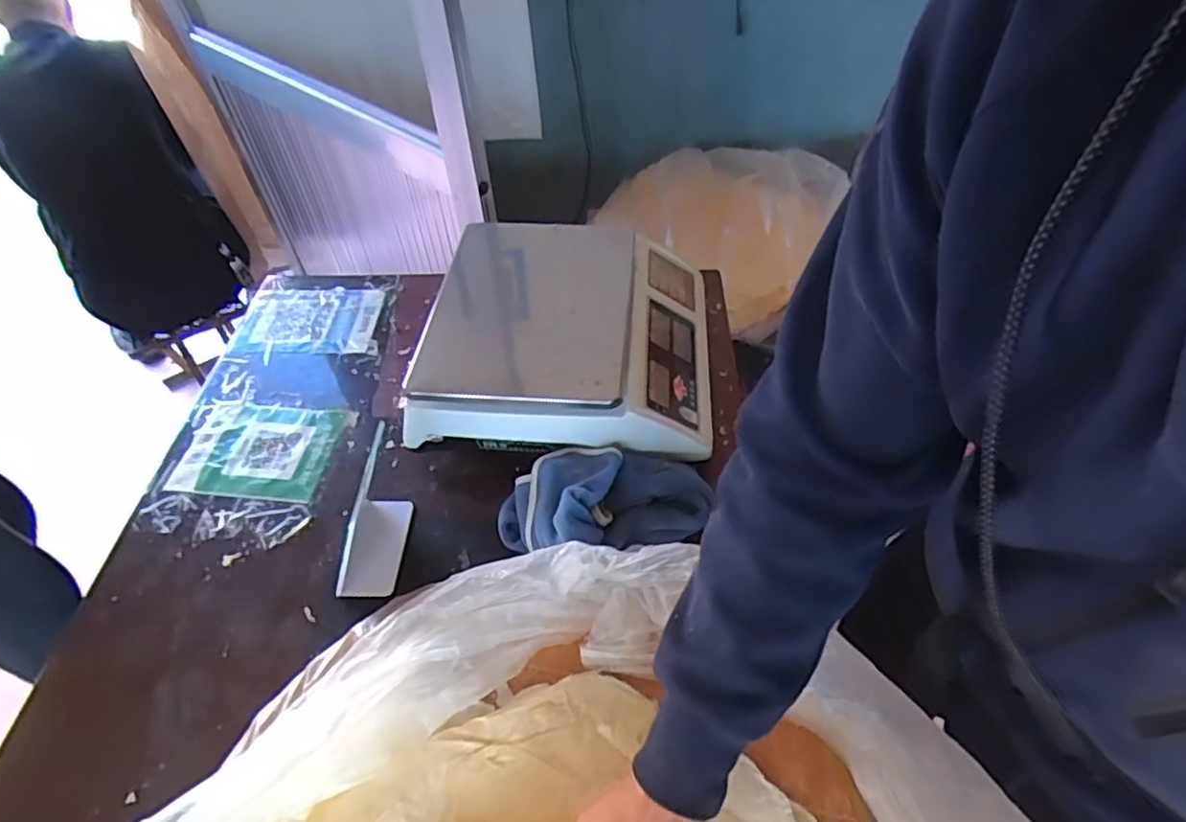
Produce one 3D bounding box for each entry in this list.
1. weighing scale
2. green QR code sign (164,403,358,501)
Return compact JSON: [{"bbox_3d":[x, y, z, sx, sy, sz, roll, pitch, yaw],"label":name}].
[{"bbox_3d":[-0.025,-0.107,0.772,0.328,0.094,0.322,1,50,4],"label":"weighing scale"},{"bbox_3d":[-0.396,0.045,0.776,0.186,0.007,0.131,4,54,4],"label":"green QR code sign"}]

